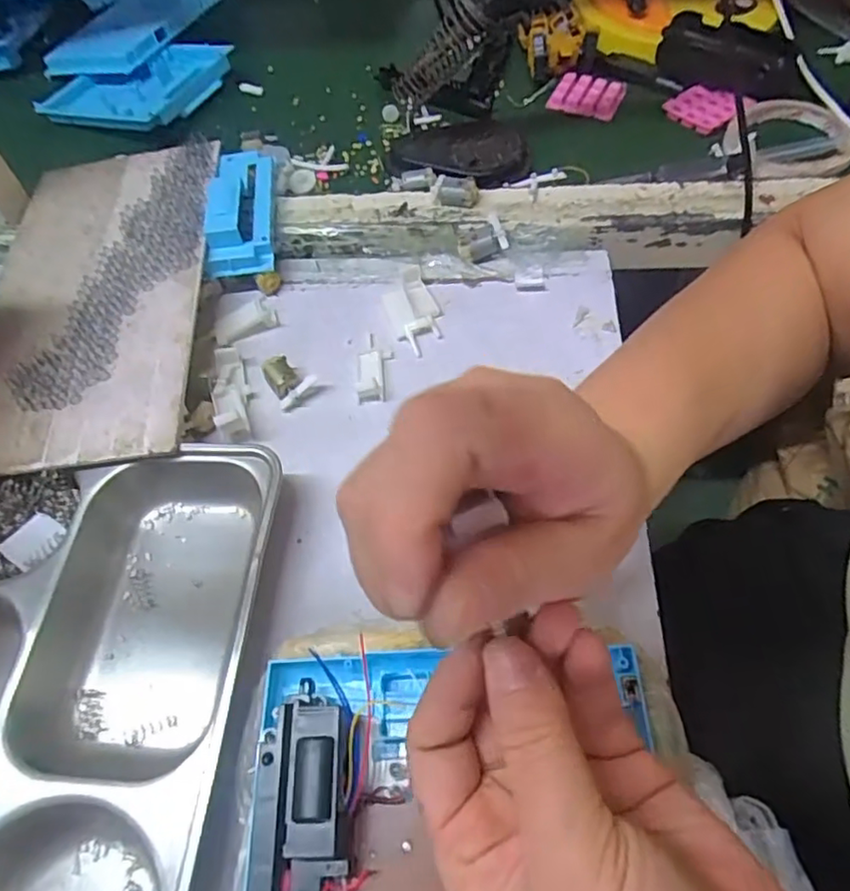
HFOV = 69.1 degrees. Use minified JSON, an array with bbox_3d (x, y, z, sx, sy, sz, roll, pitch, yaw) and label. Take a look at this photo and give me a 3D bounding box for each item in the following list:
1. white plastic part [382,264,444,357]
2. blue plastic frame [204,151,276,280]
[{"bbox_3d":[-0.008,-0.096,0.433,0.035,0.013,0.067,-18,59,-7],"label":"white plastic part"},{"bbox_3d":[-0.138,-0.178,0.470,0.045,0.043,0.121,-5,58,1],"label":"blue plastic frame"}]

